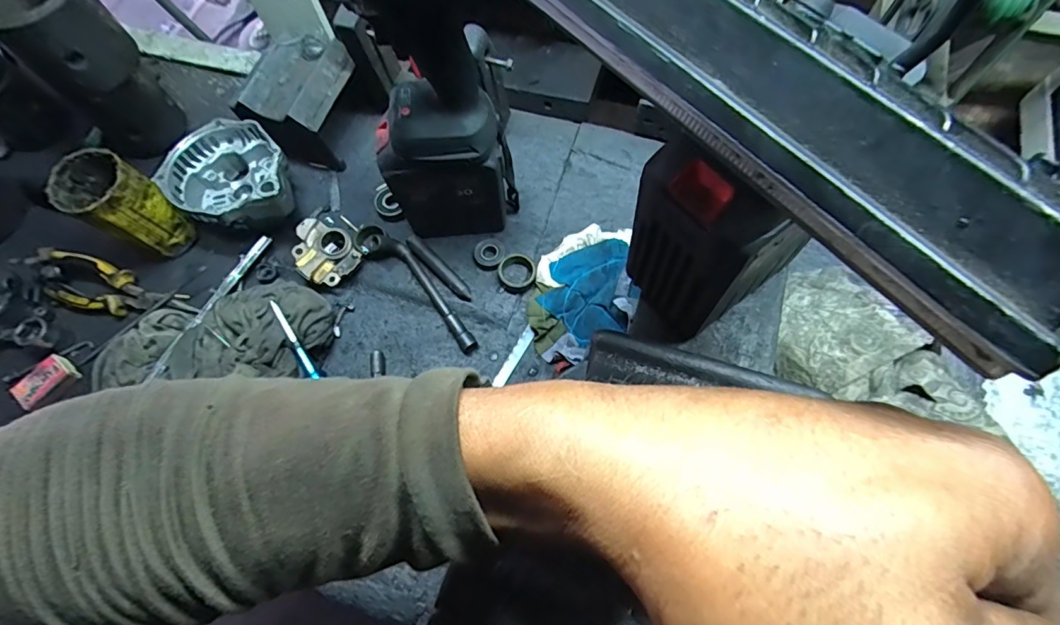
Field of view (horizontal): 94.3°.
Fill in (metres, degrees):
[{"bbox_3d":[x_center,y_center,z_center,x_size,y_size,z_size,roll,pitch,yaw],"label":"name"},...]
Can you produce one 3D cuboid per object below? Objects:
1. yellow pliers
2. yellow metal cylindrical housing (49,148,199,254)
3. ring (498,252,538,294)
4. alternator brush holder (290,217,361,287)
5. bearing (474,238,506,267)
[{"bbox_3d":[-0.468,-0.025,0.549,0.191,0.033,0.054,16,69,10],"label":"yellow pliers"},{"bbox_3d":[-0.433,-0.109,0.534,0.071,0.121,0.068,-1,67,3],"label":"yellow metal cylindrical housing"},{"bbox_3d":[-0.014,-0.043,0.534,0.040,0.019,0.040,-1,67,3],"label":"ring"},{"bbox_3d":[-0.227,-0.066,0.541,0.062,0.033,0.071,-40,71,-13],"label":"alternator brush holder"},{"bbox_3d":[-0.045,-0.067,0.548,0.033,0.006,0.038,1,67,4],"label":"bearing"}]

